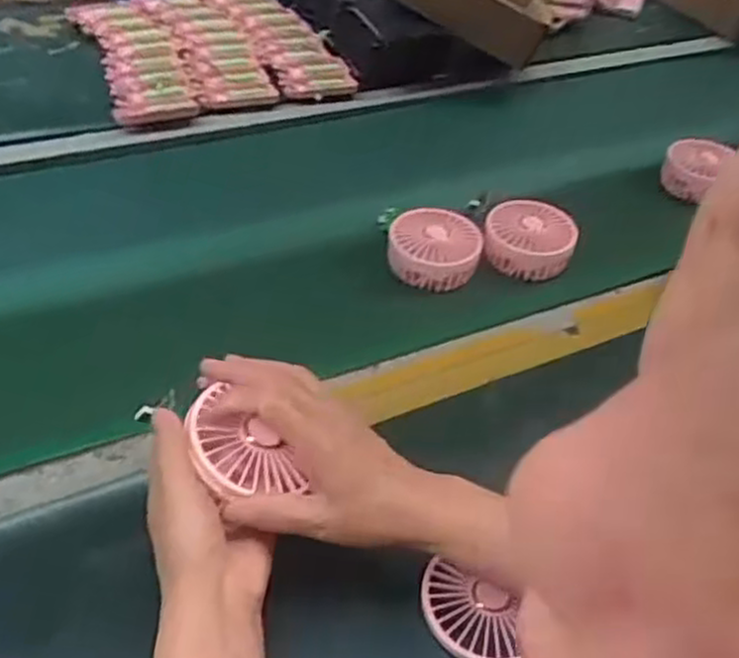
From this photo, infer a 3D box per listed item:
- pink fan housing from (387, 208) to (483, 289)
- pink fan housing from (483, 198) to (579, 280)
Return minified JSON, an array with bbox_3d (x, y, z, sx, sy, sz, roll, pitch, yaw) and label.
[{"bbox_3d":[0.067,-0.074,0.757,0.093,0.052,0.079,17,43,12],"label":"pink fan housing"},{"bbox_3d":[0.158,-0.089,0.784,0.090,0.046,0.085,13,42,7],"label":"pink fan housing"}]

